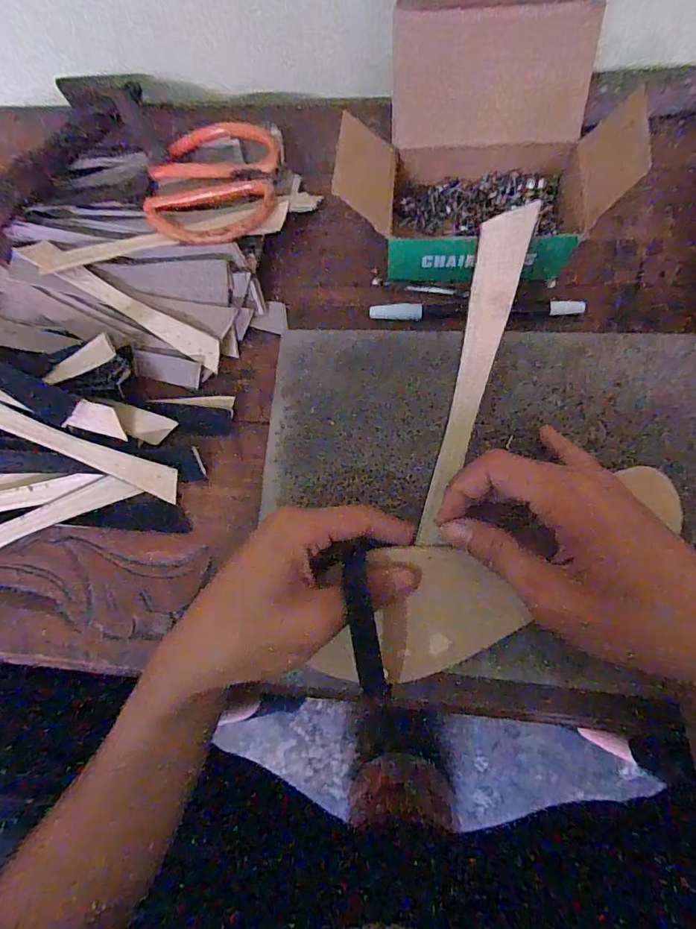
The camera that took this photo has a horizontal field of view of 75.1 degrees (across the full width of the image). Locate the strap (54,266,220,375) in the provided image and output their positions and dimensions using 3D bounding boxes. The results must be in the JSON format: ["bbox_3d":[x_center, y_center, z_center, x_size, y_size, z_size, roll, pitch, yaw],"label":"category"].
[{"bbox_3d":[-0.148,-0.109,0.325,0.138,0.004,0.019,32,85,10],"label":"strap"}]

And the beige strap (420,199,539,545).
[{"bbox_3d":[0.053,-0.029,0.213,0.019,0.004,0.161,8,116,-4],"label":"beige strap"}]

